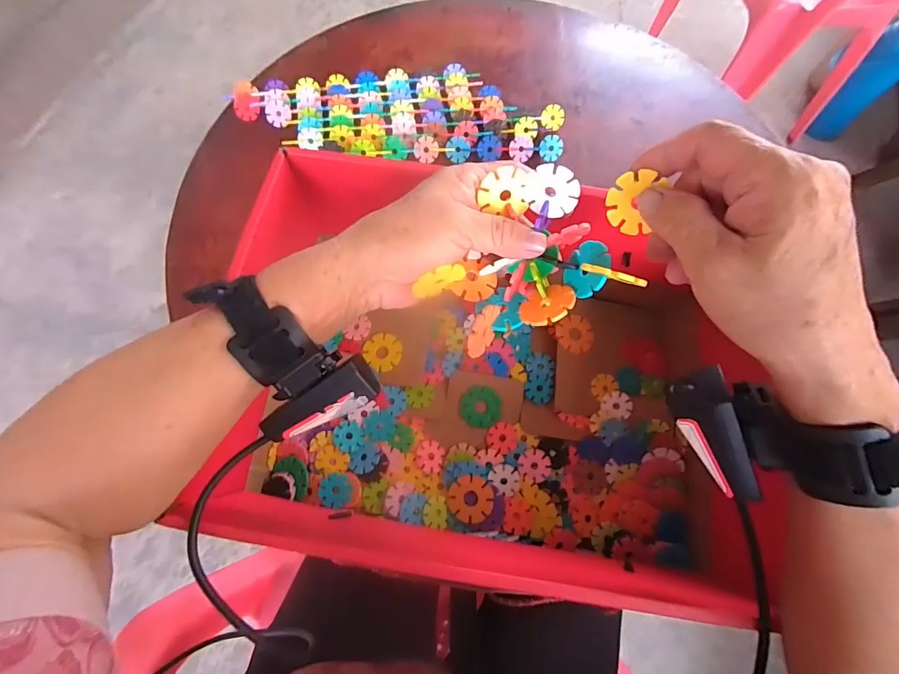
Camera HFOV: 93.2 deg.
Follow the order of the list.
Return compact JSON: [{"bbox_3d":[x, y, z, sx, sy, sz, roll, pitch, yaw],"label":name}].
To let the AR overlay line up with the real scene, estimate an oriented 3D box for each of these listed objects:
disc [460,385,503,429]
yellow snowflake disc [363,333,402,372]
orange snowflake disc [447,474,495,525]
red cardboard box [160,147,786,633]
[{"bbox_3d":[0.034,0.075,0.456,0.043,0.008,0.043,6,71,0],"label":"disc"},{"bbox_3d":[-0.071,0.015,0.460,0.038,0.006,0.042,-42,78,-14],"label":"yellow snowflake disc"},{"bbox_3d":[0.021,0.157,0.412,0.043,0.004,0.043,6,71,0],"label":"orange snowflake disc"},{"bbox_3d":[0.040,0.041,0.378,0.401,0.182,0.283,11,71,1],"label":"red cardboard box"}]

